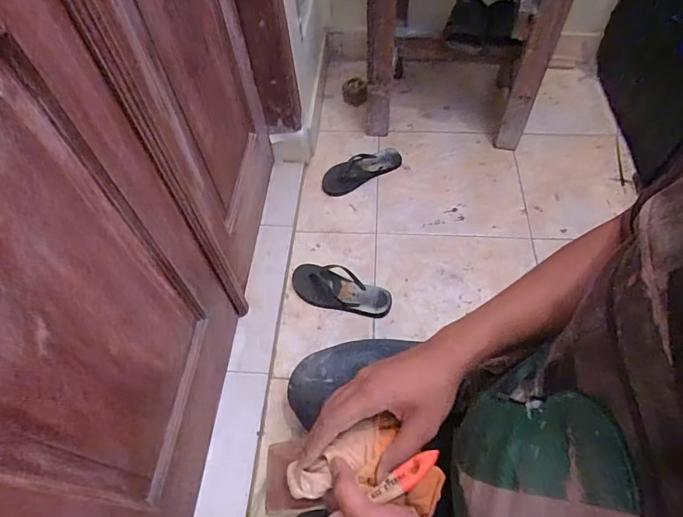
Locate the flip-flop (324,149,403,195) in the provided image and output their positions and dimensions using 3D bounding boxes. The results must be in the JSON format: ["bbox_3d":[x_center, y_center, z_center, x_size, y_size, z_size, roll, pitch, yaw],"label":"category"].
[{"bbox_3d":[0.058,-0.255,1.276,0.255,0.033,0.088,-28,59,-15],"label":"flip-flop"}]

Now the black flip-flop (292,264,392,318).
[{"bbox_3d":[0.002,0.072,1.058,0.231,0.033,0.106,9,57,8],"label":"black flip-flop"}]

